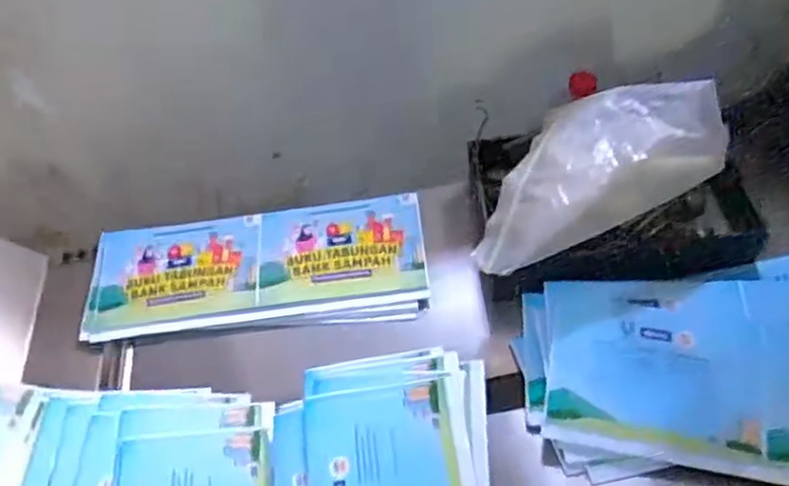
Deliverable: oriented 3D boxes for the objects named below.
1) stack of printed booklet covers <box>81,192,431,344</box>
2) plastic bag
[{"bbox_3d":[-0.128,0.022,0.621,0.310,0.021,0.122,-5,52,2],"label":"stack of printed booklet covers"},{"bbox_3d":[0.152,-0.070,0.546,0.216,0.057,0.113,-23,54,-12],"label":"plastic bag"}]

